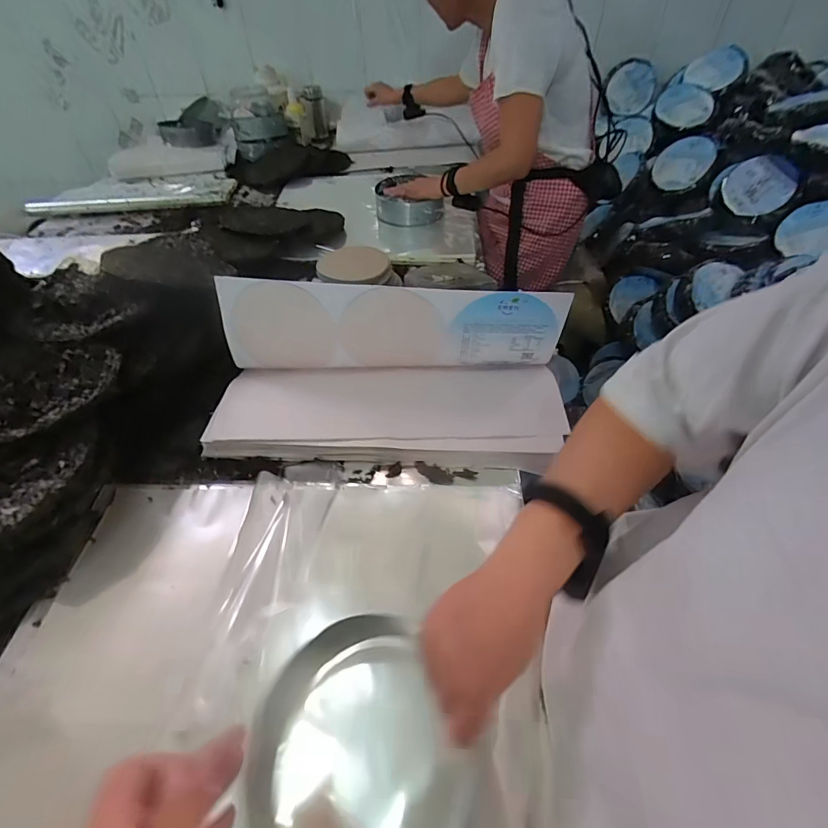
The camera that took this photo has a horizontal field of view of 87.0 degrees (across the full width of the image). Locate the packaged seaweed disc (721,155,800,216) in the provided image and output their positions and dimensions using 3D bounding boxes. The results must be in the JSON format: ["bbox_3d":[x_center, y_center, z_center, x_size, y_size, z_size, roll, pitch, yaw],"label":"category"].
[{"bbox_3d":[0.782,-0.516,0.982,0.130,0.021,0.132,-7,76,31],"label":"packaged seaweed disc"}]

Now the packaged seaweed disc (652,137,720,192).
[{"bbox_3d":[0.712,-0.664,1.149,0.147,0.020,0.134,-13,66,31],"label":"packaged seaweed disc"}]

